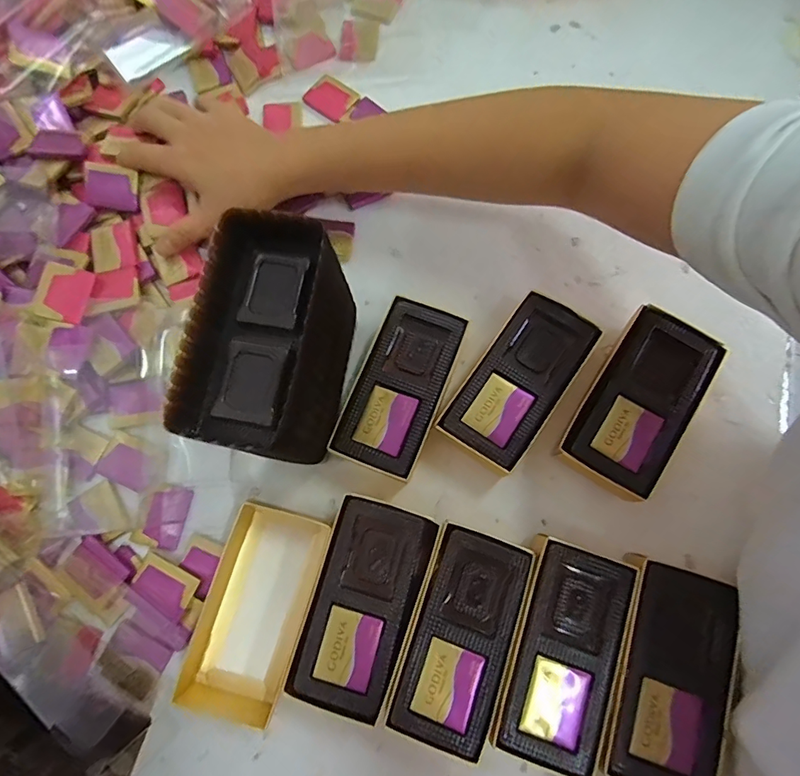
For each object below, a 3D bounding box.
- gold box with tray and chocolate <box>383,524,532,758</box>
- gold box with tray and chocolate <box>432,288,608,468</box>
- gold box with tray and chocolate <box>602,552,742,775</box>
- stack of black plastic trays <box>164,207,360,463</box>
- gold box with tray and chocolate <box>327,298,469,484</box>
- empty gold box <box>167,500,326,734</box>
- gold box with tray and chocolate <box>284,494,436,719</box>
[{"bbox_3d":[0.035,0.143,0.276,0.055,0.033,0.113,18,78,7],"label":"gold box with tray and chocolate"},{"bbox_3d":[0.077,-0.003,0.309,0.055,0.034,0.113,35,80,10],"label":"gold box with tray and chocolate"},{"bbox_3d":[0.152,0.162,0.266,0.058,0.034,0.114,15,77,6],"label":"gold box with tray and chocolate"},{"bbox_3d":[-0.067,-0.021,0.259,0.064,0.084,0.116,8,76,4],"label":"stack of black plastic trays"},{"bbox_3d":[0.000,0.000,0.313,0.055,0.030,0.112,21,78,8],"label":"gold box with tray and chocolate"},{"bbox_3d":[-0.089,0.139,0.281,0.056,0.033,0.124,16,77,7],"label":"empty gold box"},{"bbox_3d":[-0.021,0.128,0.281,0.058,0.030,0.113,16,77,7],"label":"gold box with tray and chocolate"}]

